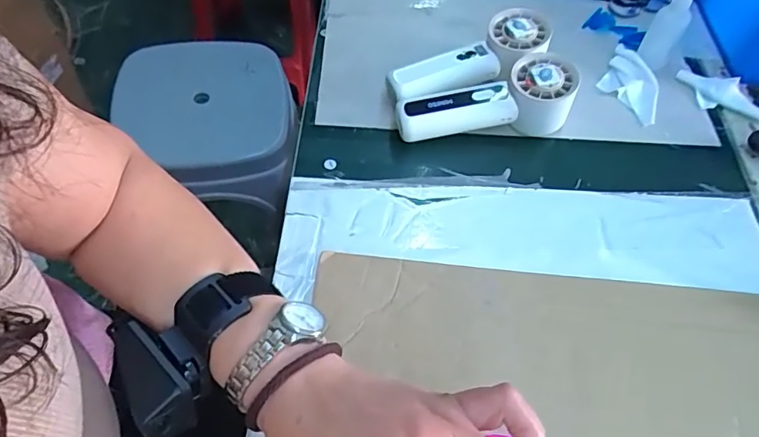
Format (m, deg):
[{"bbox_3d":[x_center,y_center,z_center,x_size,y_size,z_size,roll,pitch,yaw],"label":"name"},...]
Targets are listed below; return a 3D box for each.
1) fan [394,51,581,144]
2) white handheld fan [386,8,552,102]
[{"bbox_3d":[0.090,-0.106,0.473,0.148,0.057,0.047,-3,57,-5],"label":"fan"},{"bbox_3d":[0.081,-0.144,0.497,0.149,0.056,0.053,-18,60,-14],"label":"white handheld fan"}]

